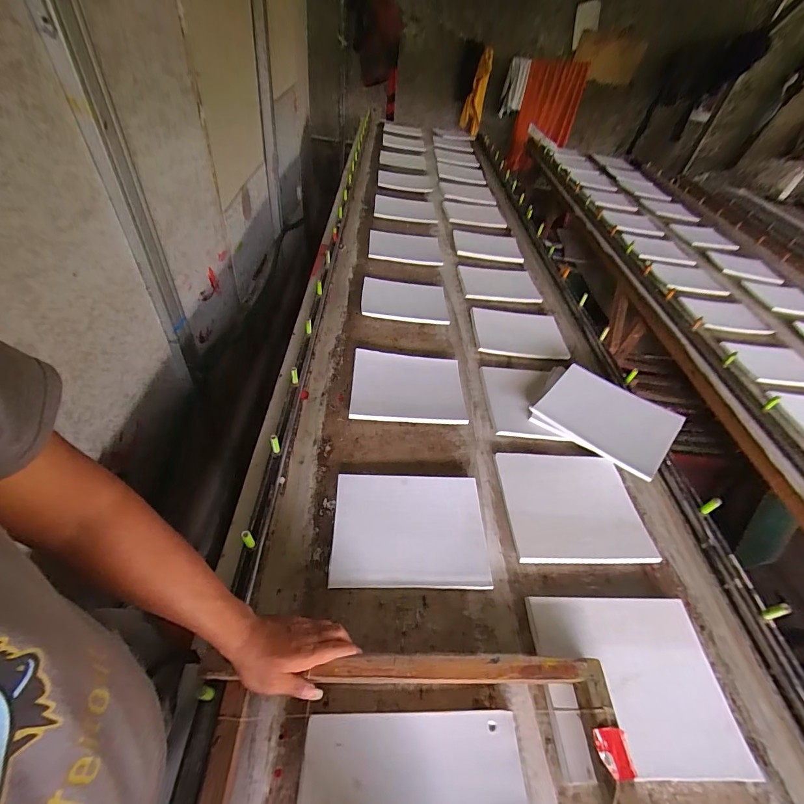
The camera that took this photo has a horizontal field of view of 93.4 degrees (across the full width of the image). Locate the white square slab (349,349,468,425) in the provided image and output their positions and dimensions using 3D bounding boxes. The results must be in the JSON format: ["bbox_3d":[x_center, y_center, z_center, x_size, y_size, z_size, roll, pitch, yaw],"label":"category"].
[{"bbox_3d":[0.013,-0.040,0.932,0.264,0.023,0.222,3,47,-4],"label":"white square slab"}]

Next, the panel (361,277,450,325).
[{"bbox_3d":[0.009,-0.327,1.203,0.264,0.021,0.216,2,47,-5],"label":"panel"}]

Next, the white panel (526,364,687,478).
[{"bbox_3d":[0.474,0.034,0.887,0.276,0.027,0.200,34,68,31],"label":"white panel"}]

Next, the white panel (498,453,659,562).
[{"bbox_3d":[0.335,0.202,0.759,0.266,0.027,0.227,3,47,-4],"label":"white panel"}]

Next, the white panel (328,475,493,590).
[{"bbox_3d":[0.014,0.228,0.694,0.272,0.017,0.207,3,47,-4],"label":"white panel"}]

